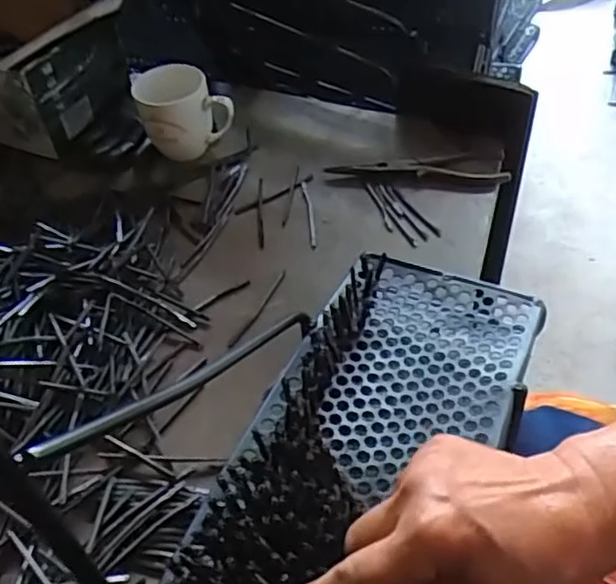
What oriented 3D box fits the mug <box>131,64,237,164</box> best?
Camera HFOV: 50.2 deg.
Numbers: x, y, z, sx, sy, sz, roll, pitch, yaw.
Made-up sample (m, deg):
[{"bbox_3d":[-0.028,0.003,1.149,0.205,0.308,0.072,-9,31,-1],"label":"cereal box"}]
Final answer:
[{"bbox_3d":[-0.138,-0.198,0.733,0.095,0.093,0.071,-18,48,-13],"label":"mug"}]

